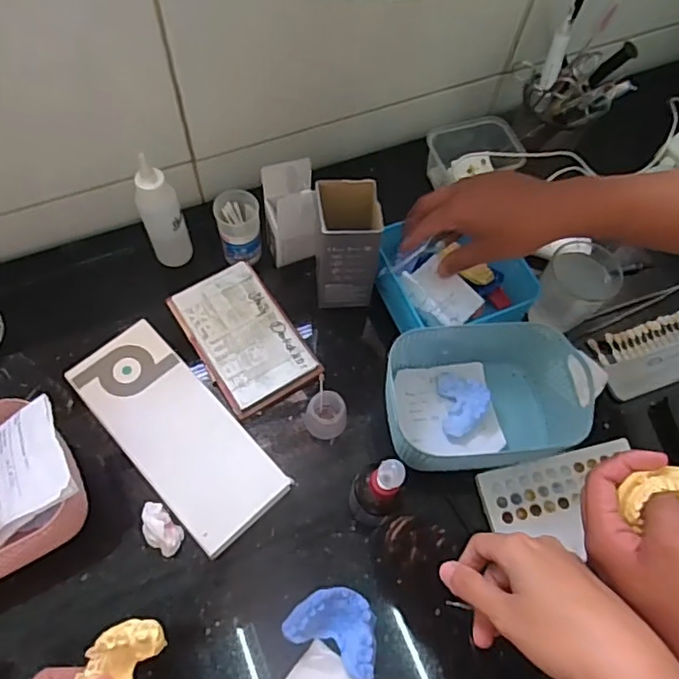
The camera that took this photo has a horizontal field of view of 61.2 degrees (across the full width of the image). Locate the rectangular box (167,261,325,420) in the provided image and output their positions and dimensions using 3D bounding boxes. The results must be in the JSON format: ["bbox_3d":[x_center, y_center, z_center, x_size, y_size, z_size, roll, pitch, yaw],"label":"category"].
[{"bbox_3d":[-0.096,-0.003,0.571,0.093,0.013,0.147,-30,69,-17],"label":"rectangular box"}]

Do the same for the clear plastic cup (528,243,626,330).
[{"bbox_3d":[0.227,-0.048,0.561,0.062,0.089,0.057,2,63,-3],"label":"clear plastic cup"}]

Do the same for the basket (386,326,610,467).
[{"bbox_3d":[0.131,0.048,0.523,0.170,0.069,0.129,-7,64,-7],"label":"basket"}]

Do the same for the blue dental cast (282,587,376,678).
[{"bbox_3d":[-0.001,0.229,0.460,0.073,0.025,0.052,25,64,9],"label":"blue dental cast"}]

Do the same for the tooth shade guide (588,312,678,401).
[{"bbox_3d":[0.338,0.012,0.602,0.151,0.012,0.068,-17,65,-12],"label":"tooth shade guide"}]

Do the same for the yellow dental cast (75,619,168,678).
[{"bbox_3d":[-0.141,0.219,0.368,0.048,0.026,0.071,9,63,1],"label":"yellow dental cast"}]

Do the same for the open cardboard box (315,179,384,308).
[{"bbox_3d":[0.006,-0.084,0.545,0.060,0.124,0.063,0,63,-4],"label":"open cardboard box"}]

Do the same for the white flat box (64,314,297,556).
[{"bbox_3d":[-0.146,0.085,0.519,0.089,0.030,0.213,-40,72,-21],"label":"white flat box"}]

